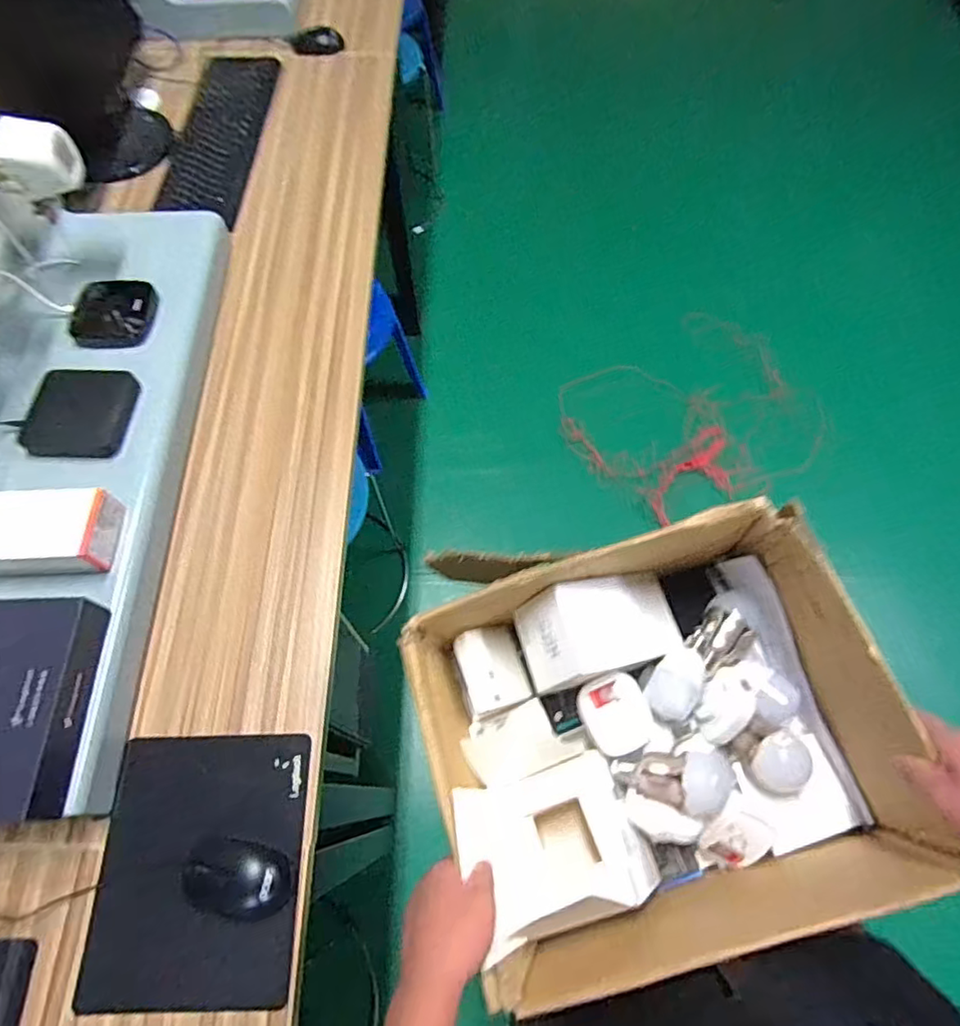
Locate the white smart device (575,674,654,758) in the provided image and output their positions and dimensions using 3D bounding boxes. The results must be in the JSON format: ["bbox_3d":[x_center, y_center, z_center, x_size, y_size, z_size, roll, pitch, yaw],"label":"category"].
[{"bbox_3d":[0.143,0.210,0.626,0.066,0.032,0.080,-27,82,2],"label":"white smart device"}]

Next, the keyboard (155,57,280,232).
[{"bbox_3d":[-0.479,-0.710,1.094,0.144,0.012,0.462,3,66,-1],"label":"keyboard"}]

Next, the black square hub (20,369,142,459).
[{"bbox_3d":[-0.496,-0.124,0.739,0.115,0.021,0.116,0,66,-2],"label":"black square hub"}]

